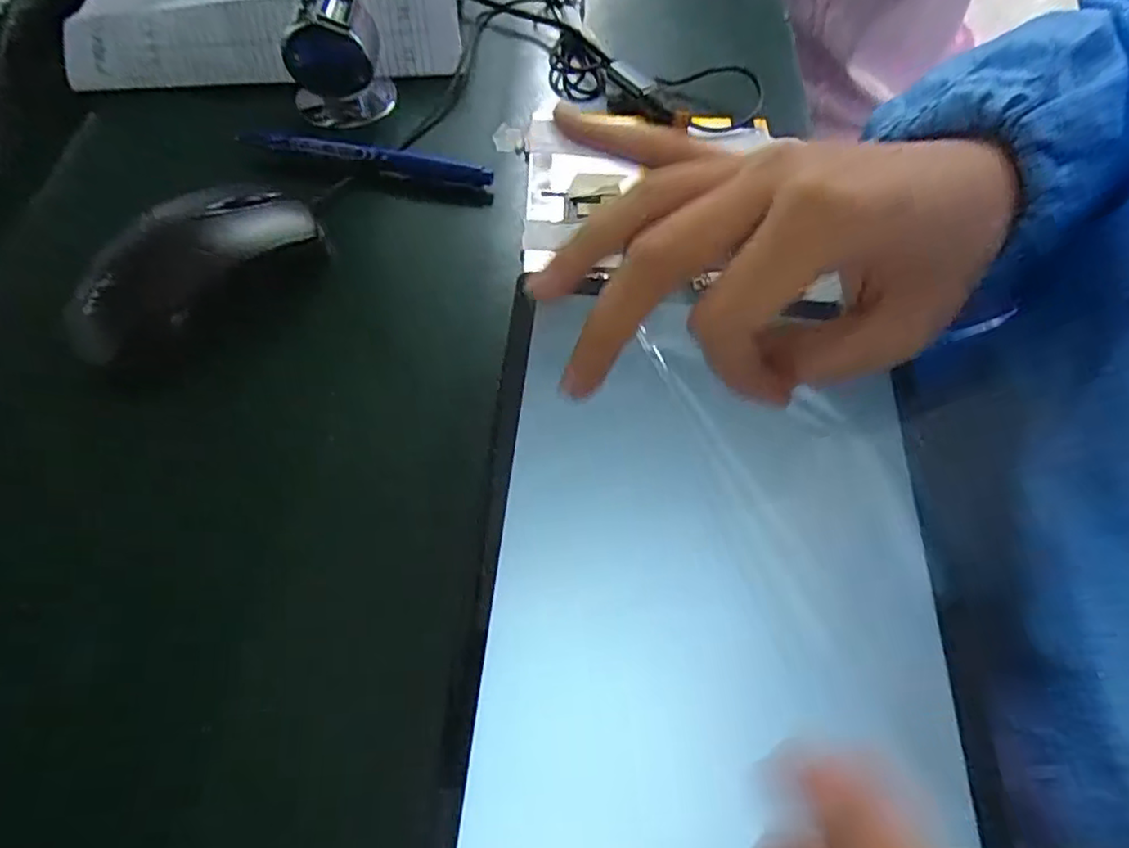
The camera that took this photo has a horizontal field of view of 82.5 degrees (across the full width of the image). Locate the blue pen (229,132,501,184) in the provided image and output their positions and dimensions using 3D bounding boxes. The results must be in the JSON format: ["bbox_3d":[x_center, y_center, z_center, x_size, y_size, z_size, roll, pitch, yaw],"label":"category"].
[{"bbox_3d":[-0.102,-0.133,0.324,0.132,0.014,0.010,12,60,4],"label":"blue pen"}]

